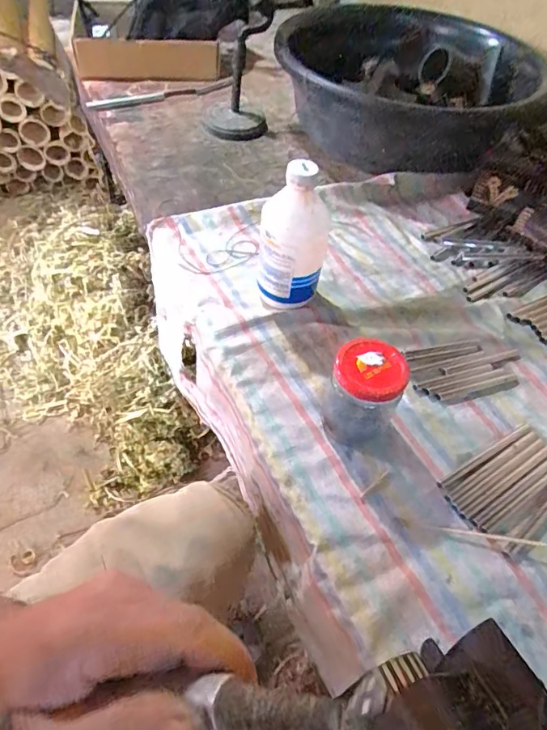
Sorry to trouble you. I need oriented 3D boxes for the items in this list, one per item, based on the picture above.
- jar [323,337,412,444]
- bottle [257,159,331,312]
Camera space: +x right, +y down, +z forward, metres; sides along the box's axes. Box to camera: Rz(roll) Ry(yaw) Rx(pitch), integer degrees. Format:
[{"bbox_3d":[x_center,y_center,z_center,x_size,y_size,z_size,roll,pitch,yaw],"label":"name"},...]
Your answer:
[{"bbox_3d":[0.085,0.028,0.458,0.064,0.092,0.062,2,52,-2],"label":"jar"},{"bbox_3d":[0.023,-0.135,0.537,0.073,0.167,0.067,2,52,-2],"label":"bottle"}]

